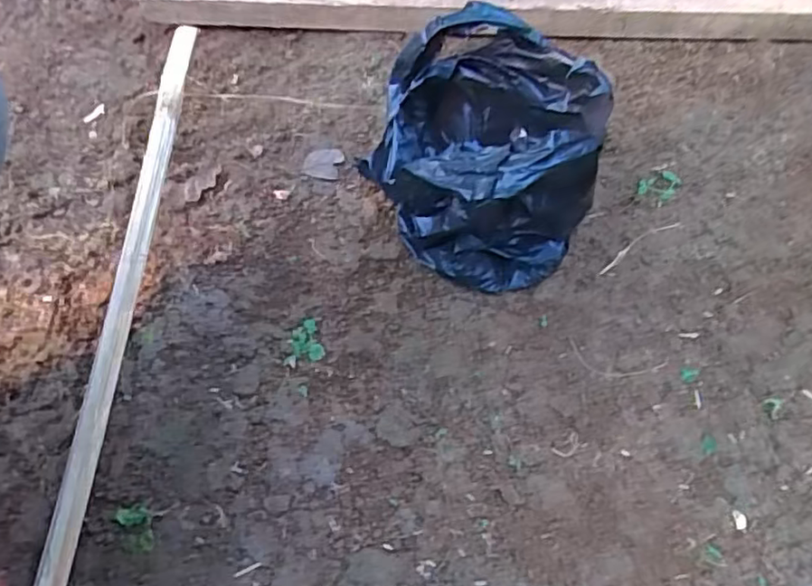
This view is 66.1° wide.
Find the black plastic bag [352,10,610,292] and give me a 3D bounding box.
[{"bbox_3d":[0.059,-0.110,0.478,0.147,0.167,0.172,-41,66,-17],"label":"black plastic bag"}]

